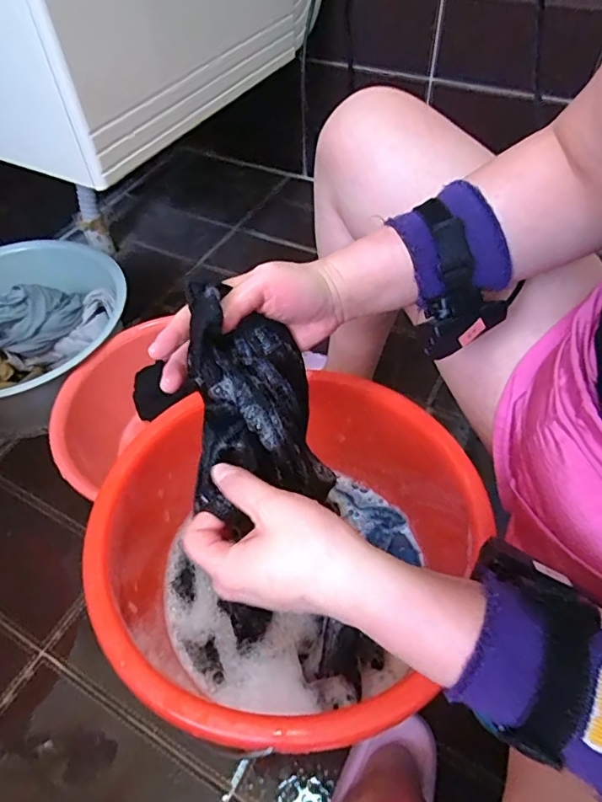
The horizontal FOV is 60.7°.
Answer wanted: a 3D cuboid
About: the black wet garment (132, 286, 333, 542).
[{"bbox_3d":[-0.048,0.004,0.384,0.124,0.152,0.118,-22,55,-14],"label":"black wet garment"}]

